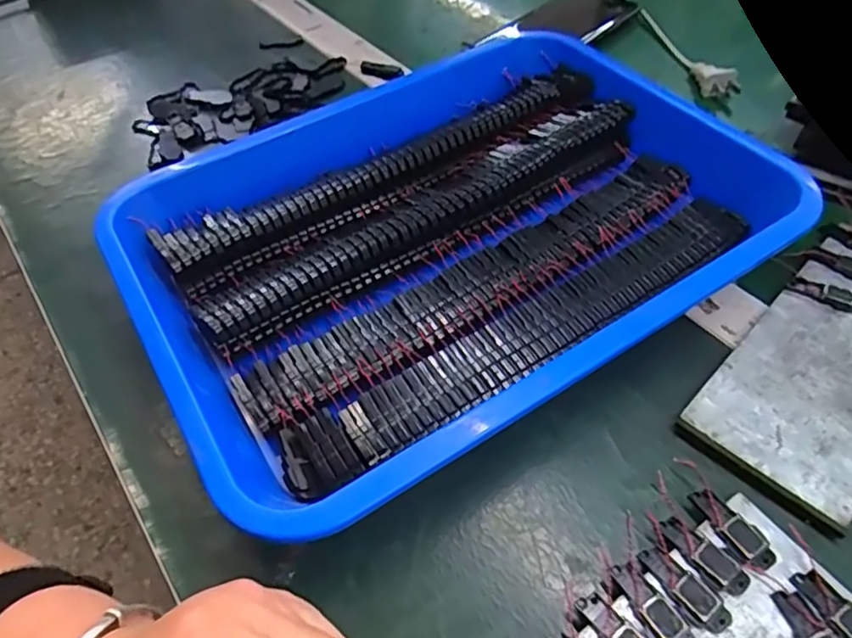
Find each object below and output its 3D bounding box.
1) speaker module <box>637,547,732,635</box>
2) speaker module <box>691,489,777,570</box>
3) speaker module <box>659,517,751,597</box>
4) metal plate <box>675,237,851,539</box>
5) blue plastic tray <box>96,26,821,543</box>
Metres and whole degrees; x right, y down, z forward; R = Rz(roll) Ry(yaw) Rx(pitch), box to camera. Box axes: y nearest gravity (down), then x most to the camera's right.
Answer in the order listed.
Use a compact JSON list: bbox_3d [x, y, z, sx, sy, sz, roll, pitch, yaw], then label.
[{"bbox_3d":[0.106,0.109,0.249,0.015,0.004,0.039,-34,57,-21],"label":"speaker module"},{"bbox_3d":[0.135,0.090,0.265,0.015,0.004,0.037,-26,54,-15],"label":"speaker module"},{"bbox_3d":[0.117,0.099,0.257,0.015,0.004,0.037,-32,56,-20],"label":"speaker module"},{"bbox_3d":[0.220,0.017,0.324,0.197,0.008,0.079,-38,59,-26],"label":"metal plate"},{"bbox_3d":[0.017,-0.057,0.370,0.370,0.045,0.266,-30,55,-18],"label":"blue plastic tray"}]

